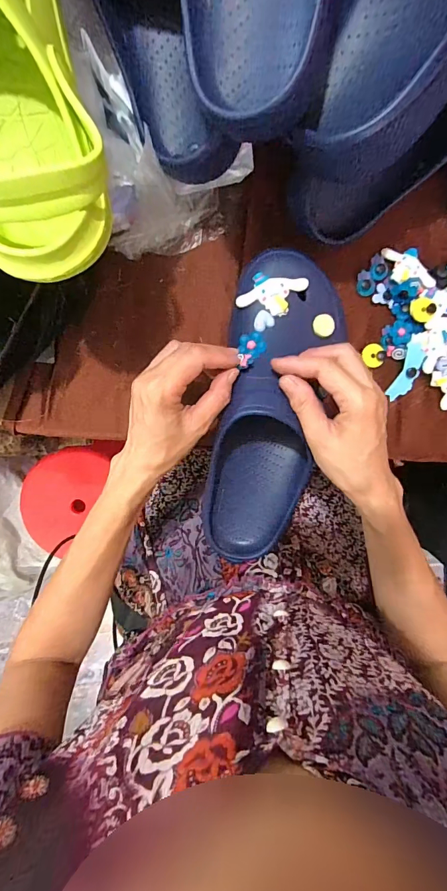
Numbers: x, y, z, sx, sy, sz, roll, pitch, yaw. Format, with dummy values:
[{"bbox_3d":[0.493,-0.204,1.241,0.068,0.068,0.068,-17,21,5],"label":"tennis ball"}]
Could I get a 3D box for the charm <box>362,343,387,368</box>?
[{"bbox_3d":[0.160,-0.096,0.404,0.022,0.004,0.025,-39,95,2],"label":"charm"}]

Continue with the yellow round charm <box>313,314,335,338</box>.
[{"bbox_3d":[0.093,-0.111,0.353,0.019,0.004,0.020,0,95,-1],"label":"yellow round charm"}]

